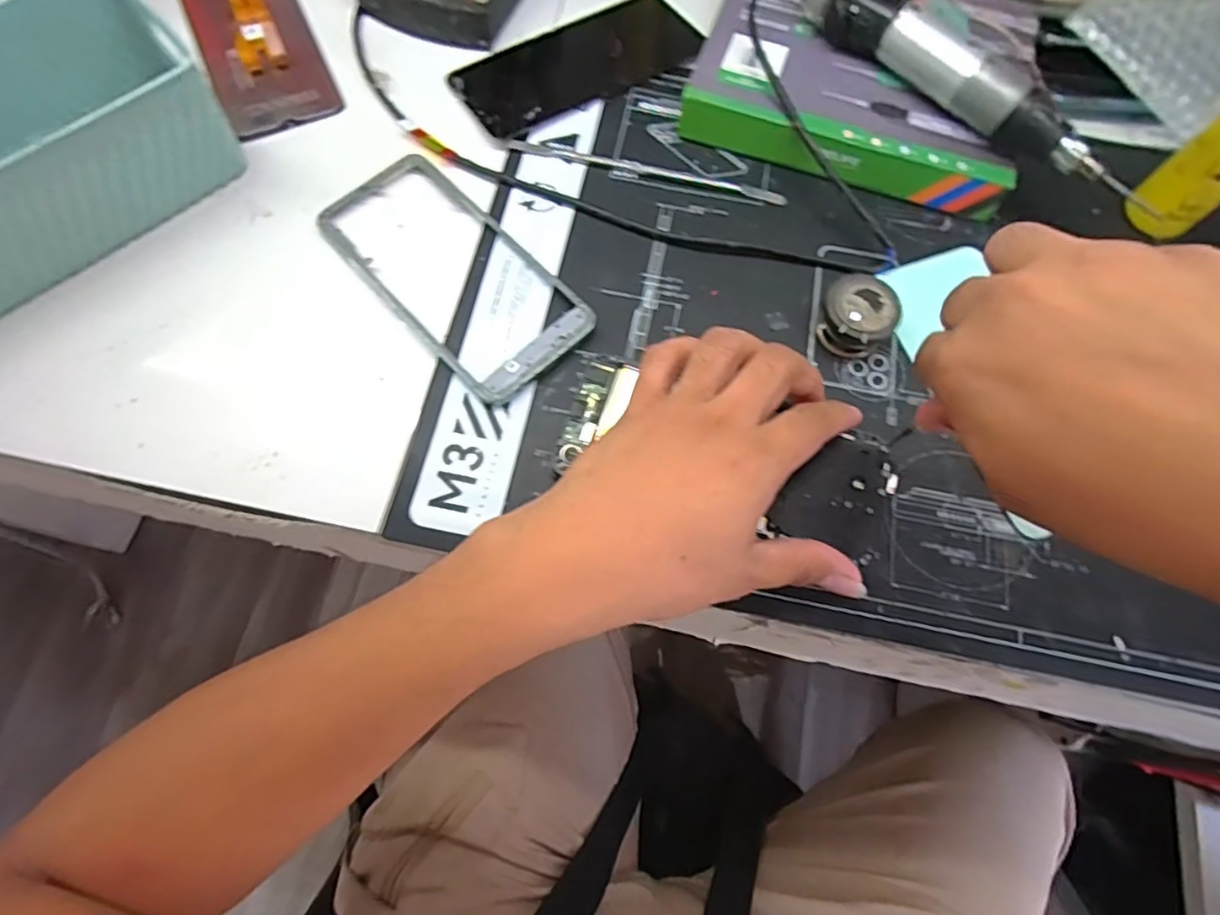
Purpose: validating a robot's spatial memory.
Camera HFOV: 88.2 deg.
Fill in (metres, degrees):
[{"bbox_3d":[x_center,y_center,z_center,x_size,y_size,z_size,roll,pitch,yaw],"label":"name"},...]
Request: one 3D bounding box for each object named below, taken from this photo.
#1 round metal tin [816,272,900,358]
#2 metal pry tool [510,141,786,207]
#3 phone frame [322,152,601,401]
[{"bbox_3d":[0.130,-0.075,0.334,0.037,0.024,0.043,23,71,7],"label":"round metal tin"},{"bbox_3d":[0.021,-0.173,0.379,0.170,0.004,0.009,12,70,3],"label":"metal pry tool"},{"bbox_3d":[-0.087,-0.105,0.348,0.078,0.009,0.165,-41,76,-15],"label":"phone frame"}]

